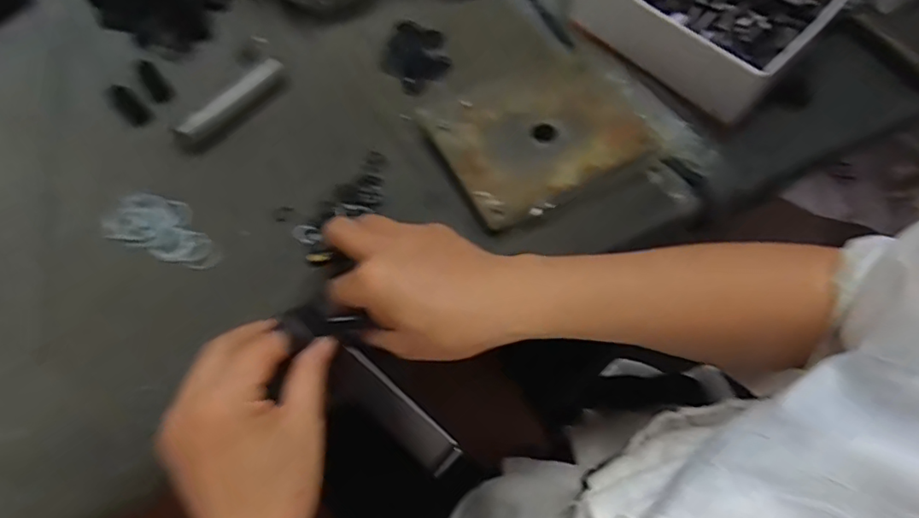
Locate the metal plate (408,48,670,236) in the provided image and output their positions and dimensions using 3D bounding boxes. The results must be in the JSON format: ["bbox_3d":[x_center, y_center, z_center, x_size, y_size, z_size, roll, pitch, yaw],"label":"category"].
[{"bbox_3d":[0.065,-0.105,0.442,0.167,0.012,0.128,-25,70,-16],"label":"metal plate"}]

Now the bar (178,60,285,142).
[{"bbox_3d":[-0.172,-0.120,0.434,0.018,0.017,0.094,33,67,9],"label":"bar"}]

